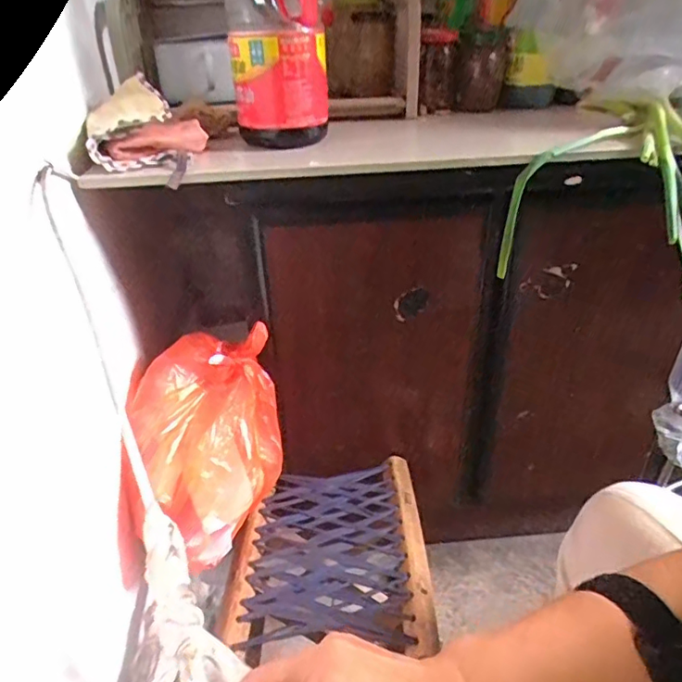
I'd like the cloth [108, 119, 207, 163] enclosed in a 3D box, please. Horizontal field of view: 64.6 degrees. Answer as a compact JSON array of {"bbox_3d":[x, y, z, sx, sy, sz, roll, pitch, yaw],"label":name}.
[{"bbox_3d":[-0.205,-0.225,0.603,0.101,0.032,0.033,-21,36,-29],"label":"cloth"}]

